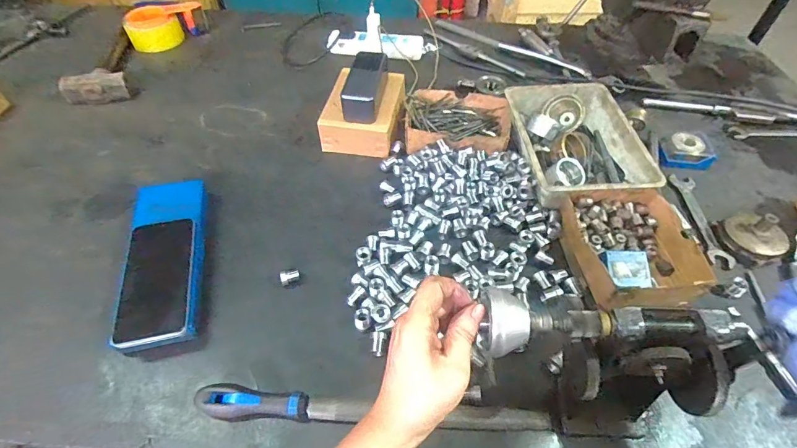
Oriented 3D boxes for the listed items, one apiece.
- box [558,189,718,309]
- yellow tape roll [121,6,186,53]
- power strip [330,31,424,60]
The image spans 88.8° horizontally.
[{"bbox_3d":[0.309,0.028,0.541,0.152,0.049,0.182,-5,51,-5],"label":"box"},{"bbox_3d":[-0.552,-0.444,0.921,0.109,0.058,0.109,-15,52,-12],"label":"yellow tape roll"},{"bbox_3d":[-0.044,-0.392,0.888,0.196,0.030,0.054,-2,51,-2],"label":"power strip"}]

